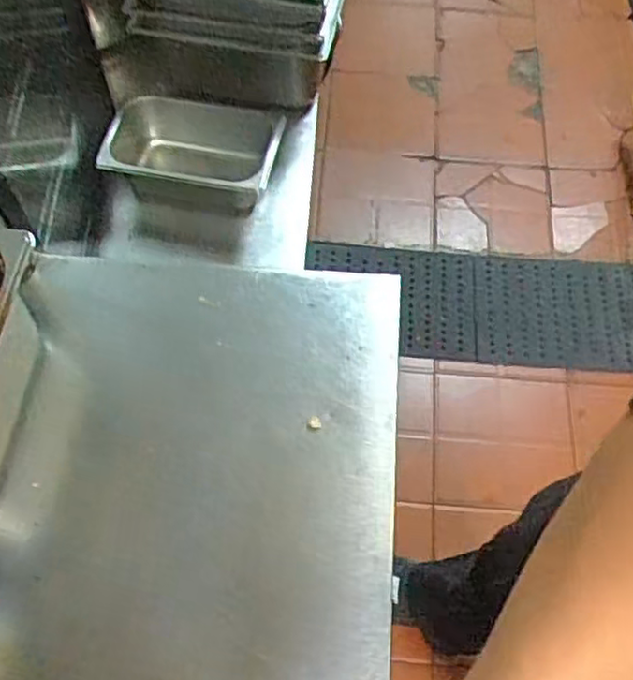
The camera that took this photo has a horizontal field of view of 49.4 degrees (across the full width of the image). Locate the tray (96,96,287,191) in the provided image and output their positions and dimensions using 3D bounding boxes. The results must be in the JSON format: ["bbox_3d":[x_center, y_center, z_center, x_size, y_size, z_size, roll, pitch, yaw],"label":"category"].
[{"bbox_3d":[-0.189,-0.280,1.062,0.255,0.123,0.131,8,64,5],"label":"tray"}]

